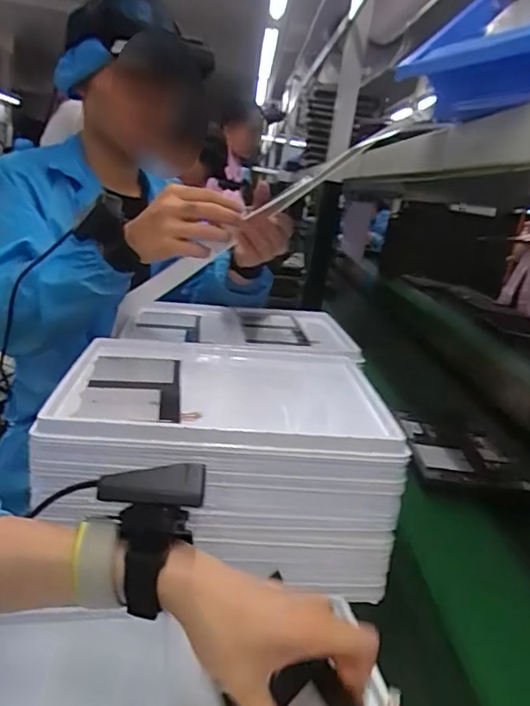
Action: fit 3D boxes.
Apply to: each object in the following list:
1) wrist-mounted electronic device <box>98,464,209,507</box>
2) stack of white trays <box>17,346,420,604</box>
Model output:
[{"bbox_3d":[-0.075,0.091,0.377,0.069,0.017,0.029,0,39,-5],"label":"wrist-mounted electronic device"},{"bbox_3d":[-0.045,0.102,0.614,0.318,0.148,0.251,4,16,-5],"label":"stack of white trays"}]

